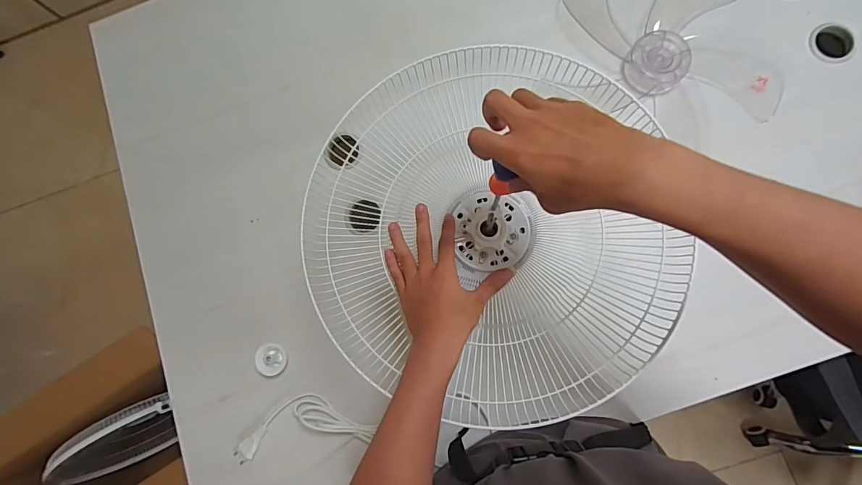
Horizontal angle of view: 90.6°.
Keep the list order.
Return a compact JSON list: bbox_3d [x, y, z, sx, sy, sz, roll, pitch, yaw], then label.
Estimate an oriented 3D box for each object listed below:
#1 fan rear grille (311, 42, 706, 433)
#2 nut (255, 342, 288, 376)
[{"bbox_3d":[0.078,-0.033,0.524,0.428,0.062,0.448,-1,82,5],"label":"fan rear grille"},{"bbox_3d":[-0.254,0.187,0.680,0.044,0.023,0.048,-7,82,4],"label":"nut"}]

